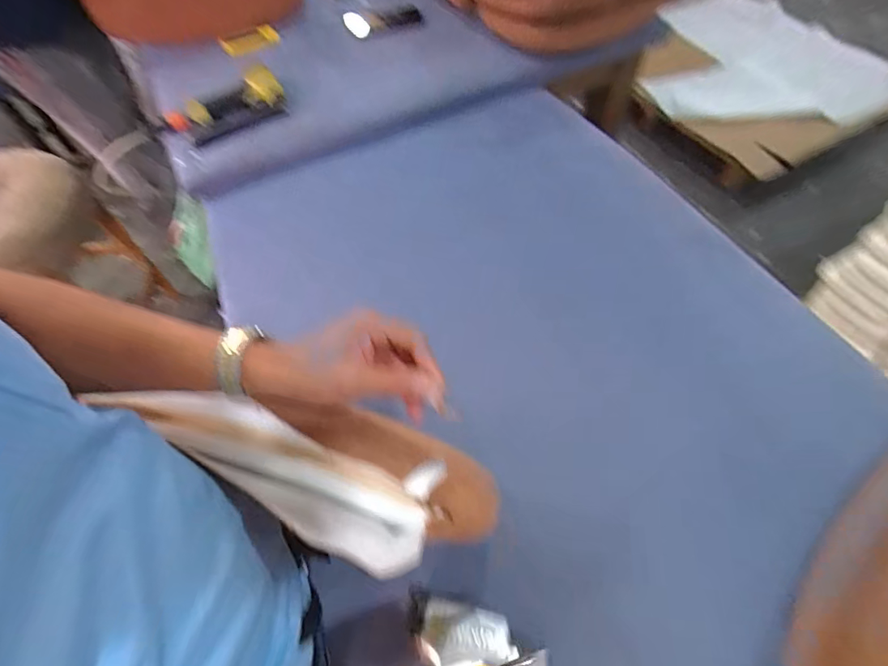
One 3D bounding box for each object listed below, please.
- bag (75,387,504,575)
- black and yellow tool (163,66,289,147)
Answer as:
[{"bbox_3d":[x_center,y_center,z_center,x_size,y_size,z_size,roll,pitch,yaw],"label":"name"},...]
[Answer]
[{"bbox_3d":[-0.110,0.105,0.380,0.318,0.035,0.109,15,60,7],"label":"bag"},{"bbox_3d":[-0.420,-0.435,0.894,0.215,0.041,0.140,-25,60,-12],"label":"black and yellow tool"}]

